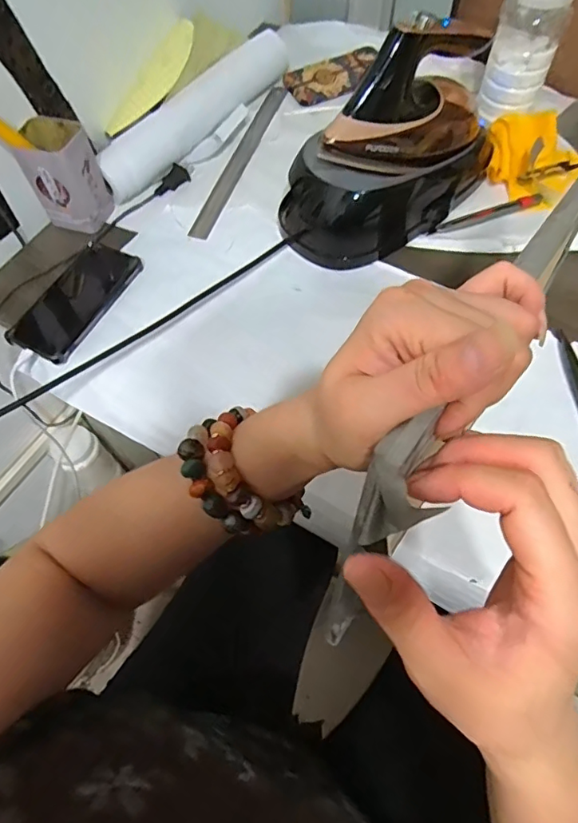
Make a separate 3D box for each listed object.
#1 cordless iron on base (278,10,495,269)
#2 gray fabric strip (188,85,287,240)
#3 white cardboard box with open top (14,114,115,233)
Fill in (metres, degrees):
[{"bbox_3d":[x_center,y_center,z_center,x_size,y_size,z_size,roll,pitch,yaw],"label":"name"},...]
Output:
[{"bbox_3d":[0.126,-0.304,0.589,0.277,0.185,0.124,-29,66,-12],"label":"cordless iron on base"},{"bbox_3d":[-0.066,-0.354,0.727,0.026,0.006,0.312,19,66,5],"label":"gray fabric strip"},{"bbox_3d":[-0.275,-0.290,0.645,0.084,0.111,0.079,-25,65,-10],"label":"white cardboard box with open top"}]

